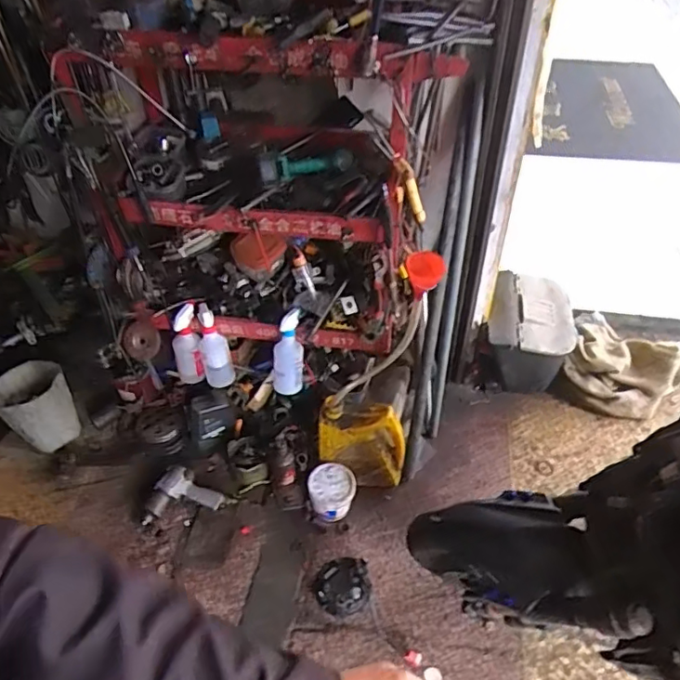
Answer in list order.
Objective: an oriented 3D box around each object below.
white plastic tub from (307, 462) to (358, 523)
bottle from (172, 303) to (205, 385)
[{"bbox_3d":[-0.022,0.400,1.472,0.122,0.131,0.112,-4,44,-2],"label":"white plastic tub"},{"bbox_3d":[-0.401,0.018,1.470,0.075,0.213,0.093,-13,45,-12],"label":"bottle"}]

